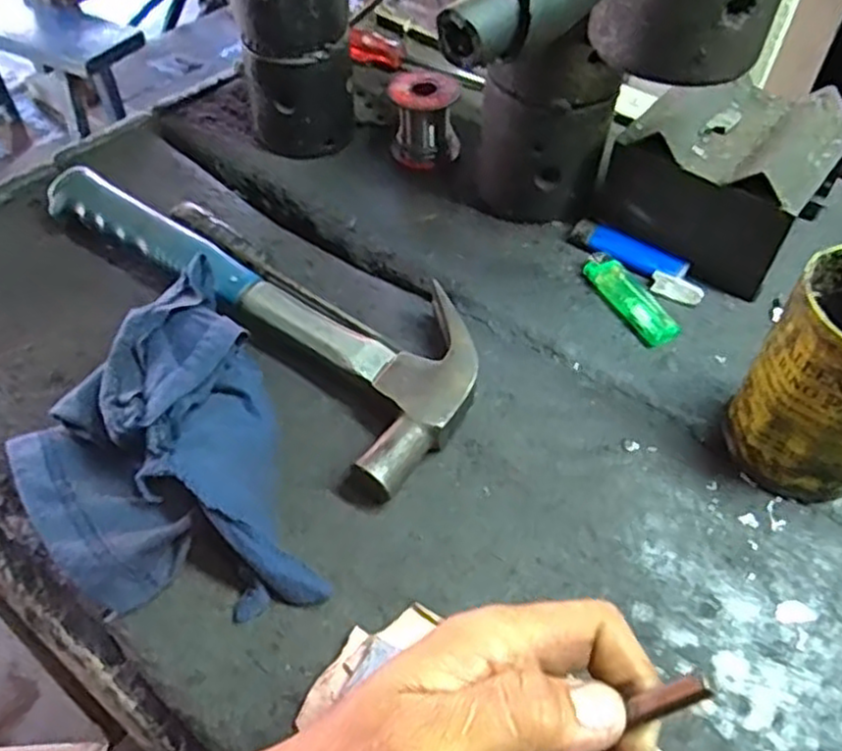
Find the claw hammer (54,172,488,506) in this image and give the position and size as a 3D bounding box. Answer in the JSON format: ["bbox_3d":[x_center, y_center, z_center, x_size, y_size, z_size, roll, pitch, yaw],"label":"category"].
[{"bbox_3d":[-0.103,-0.061,0.476,0.332,0.035,0.116,36,58,26],"label":"claw hammer"}]

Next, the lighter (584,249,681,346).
[{"bbox_3d":[0.132,-0.050,0.476,0.024,0.012,0.078,-21,53,-18],"label":"lighter"}]

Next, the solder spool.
[{"bbox_3d":[0.002,-0.197,0.567,0.045,0.054,0.043,-27,56,-23],"label":"solder spool"}]

